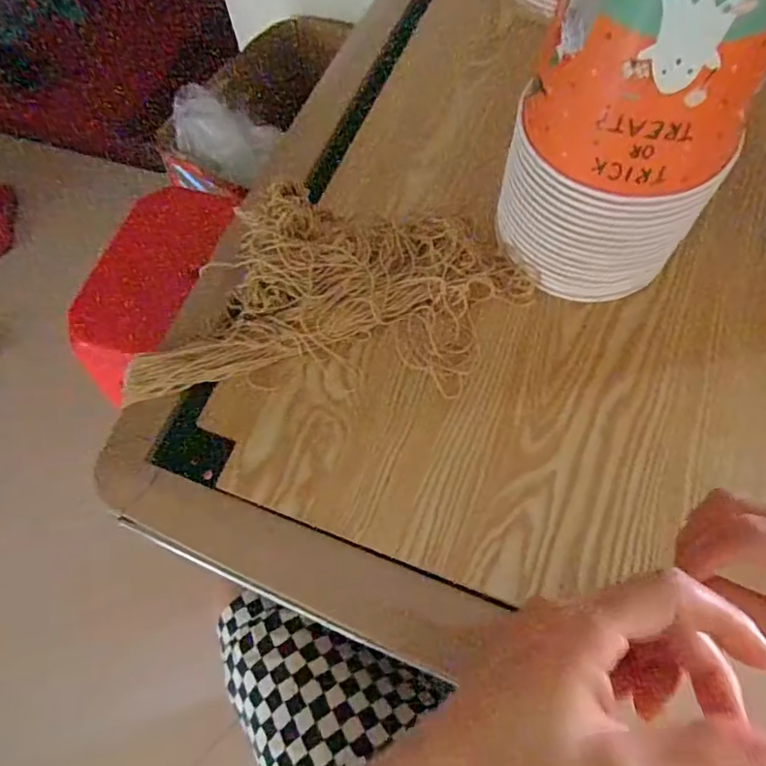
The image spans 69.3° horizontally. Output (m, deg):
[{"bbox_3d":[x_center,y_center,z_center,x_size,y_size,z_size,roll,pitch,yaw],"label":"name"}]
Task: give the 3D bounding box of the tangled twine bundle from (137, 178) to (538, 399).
[{"bbox_3d":[-0.042,-0.091,0.511,0.353,0.037,0.216,1,66,3],"label":"tangled twine bundle"}]

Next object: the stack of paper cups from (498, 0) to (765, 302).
[{"bbox_3d":[0.178,-0.175,0.410,0.147,0.267,0.148,34,70,17],"label":"stack of paper cups"}]

